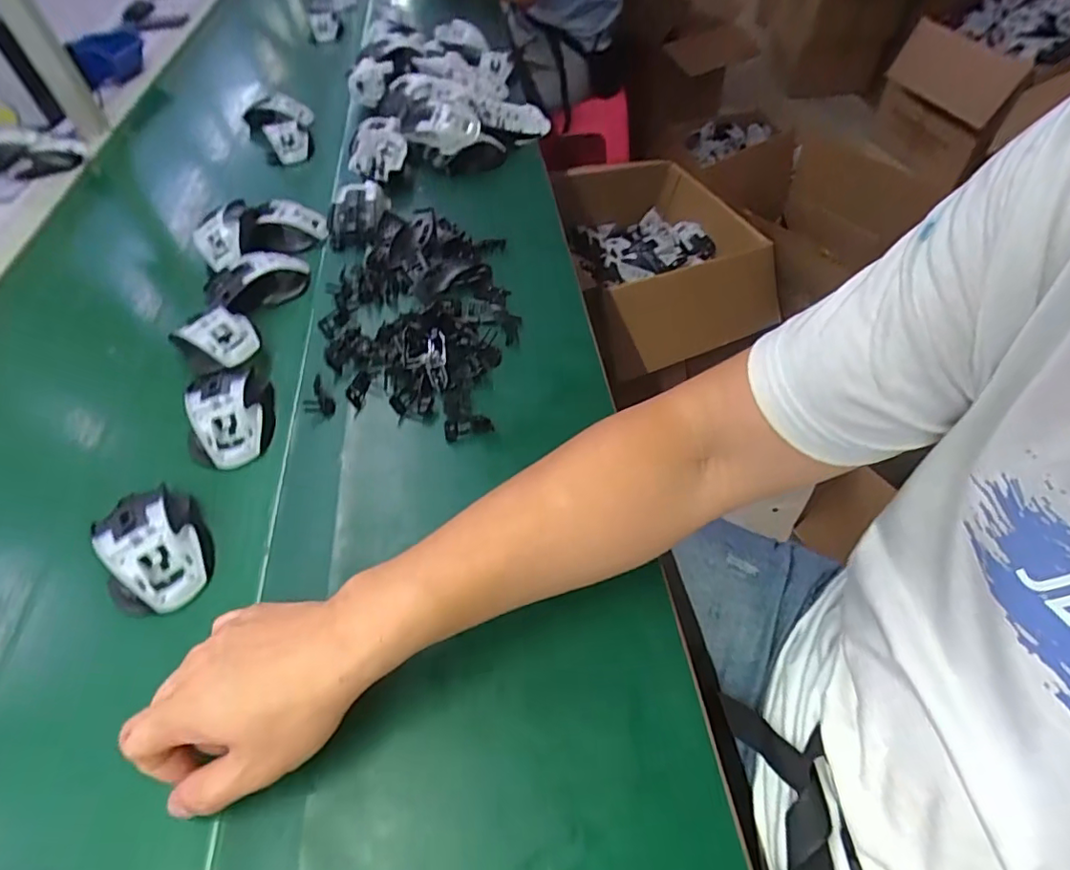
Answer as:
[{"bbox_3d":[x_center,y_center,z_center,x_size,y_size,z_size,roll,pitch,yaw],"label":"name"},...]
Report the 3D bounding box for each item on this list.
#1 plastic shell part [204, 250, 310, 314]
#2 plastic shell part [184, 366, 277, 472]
[{"bbox_3d":[-0.318,-0.176,0.651,0.107,0.042,0.058,-17,51,-10],"label":"plastic shell part"},{"bbox_3d":[-0.284,-0.026,0.529,0.075,0.038,0.114,-16,53,-12],"label":"plastic shell part"}]

